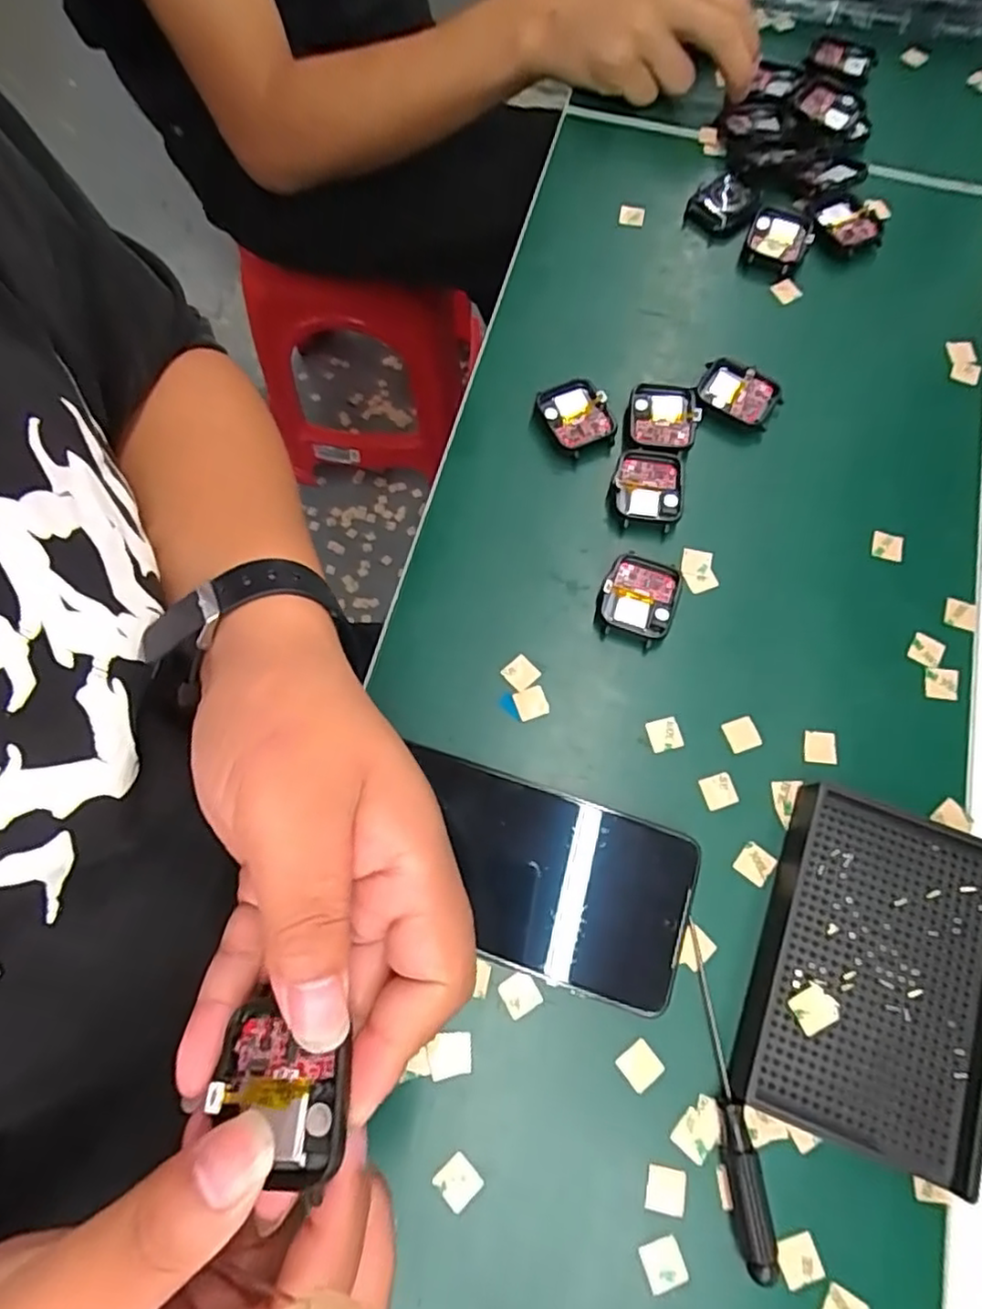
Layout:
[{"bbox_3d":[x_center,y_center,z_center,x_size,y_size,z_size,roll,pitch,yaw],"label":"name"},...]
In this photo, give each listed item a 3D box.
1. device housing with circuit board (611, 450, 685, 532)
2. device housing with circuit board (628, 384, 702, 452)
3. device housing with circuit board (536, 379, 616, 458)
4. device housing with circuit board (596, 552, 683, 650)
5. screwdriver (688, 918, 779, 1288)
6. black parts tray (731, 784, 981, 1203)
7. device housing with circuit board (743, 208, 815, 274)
[{"bbox_3d":[0.087,-0.091,0.368,0.038,0.010,0.043,10,72,3],"label":"device housing with circuit board"},{"bbox_3d":[0.099,-0.136,0.381,0.038,0.010,0.047,9,72,2],"label":"device housing with circuit board"},{"bbox_3d":[0.050,-0.136,0.383,0.035,0.011,0.044,-22,73,-7],"label":"device housing with circuit board"},{"bbox_3d":[0.078,-0.029,0.348,0.038,0.013,0.045,21,73,6],"label":"device housing with circuit board"},{"bbox_3d":[0.097,0.181,0.275,0.013,0.014,0.124,-8,72,-3],"label":"screwdriver"},{"bbox_3d":[0.168,0.138,0.287,0.092,0.020,0.136,20,73,6],"label":"black parts tray"},{"bbox_3d":[0.184,-0.266,0.426,0.038,0.012,0.044,22,73,6],"label":"device housing with circuit board"}]

